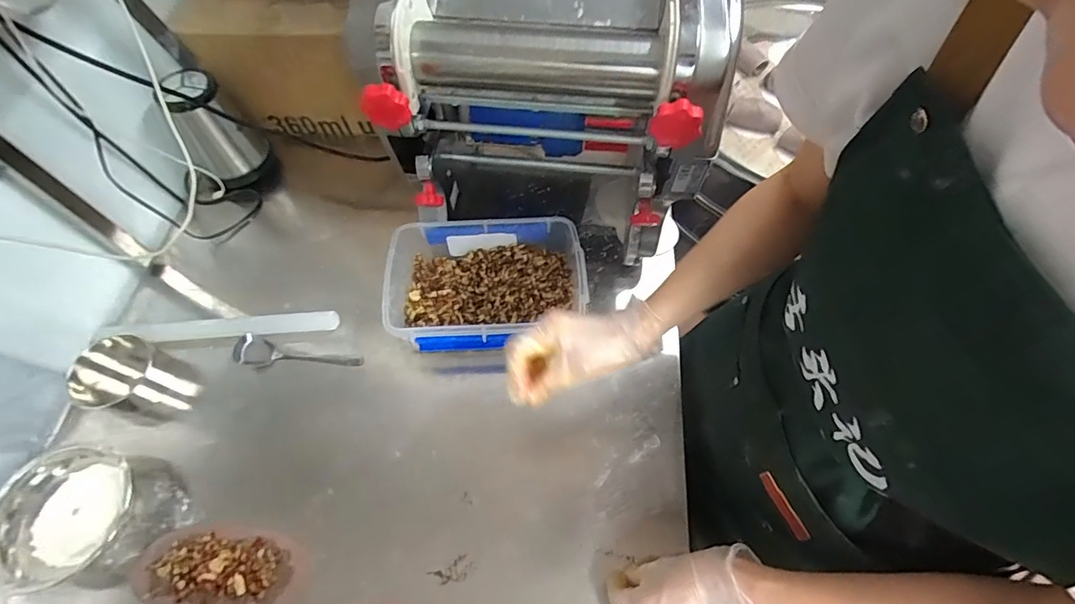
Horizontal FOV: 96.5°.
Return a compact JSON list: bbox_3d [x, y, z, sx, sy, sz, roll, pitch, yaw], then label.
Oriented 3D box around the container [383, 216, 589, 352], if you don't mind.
[{"bbox_3d":[-0.070,-0.019,0.657,0.266,0.083,0.175,-3,62,-1],"label":"container"}]

